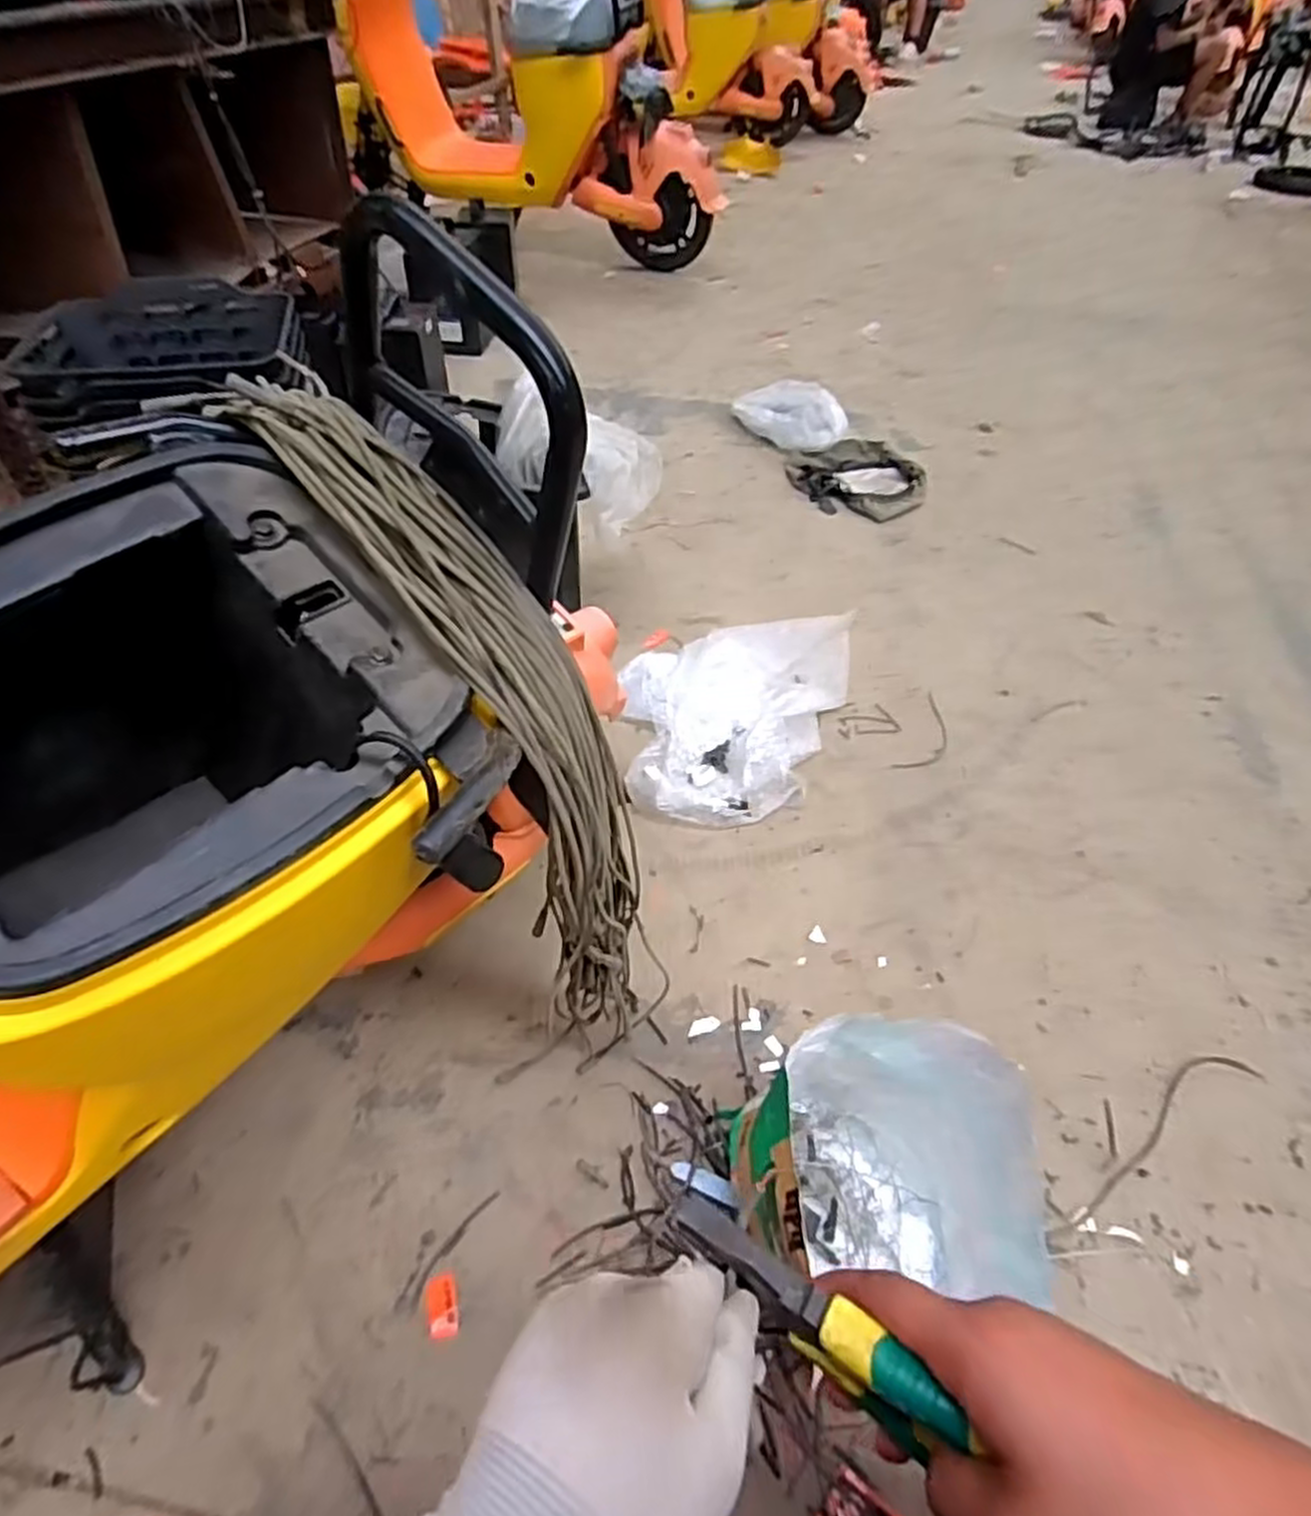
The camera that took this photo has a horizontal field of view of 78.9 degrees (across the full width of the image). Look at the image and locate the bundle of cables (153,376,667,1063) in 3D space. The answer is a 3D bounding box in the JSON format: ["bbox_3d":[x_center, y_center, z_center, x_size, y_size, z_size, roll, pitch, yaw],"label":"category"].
[{"bbox_3d":[-0.118,-0.042,0.524,0.110,0.449,0.158,-35,21,-29],"label":"bundle of cables"}]

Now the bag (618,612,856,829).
[{"bbox_3d":[0.124,-0.093,1.244,0.333,0.049,0.501,9,47,8],"label":"bag"}]

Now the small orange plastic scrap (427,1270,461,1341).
[{"bbox_3d":[-0.191,0.493,0.718,0.027,0.004,0.049,-11,48,-11],"label":"small orange plastic scrap"}]

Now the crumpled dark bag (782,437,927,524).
[{"bbox_3d":[0.453,-0.620,1.760,0.270,0.033,0.285,-23,51,-21],"label":"crumpled dark bag"}]

